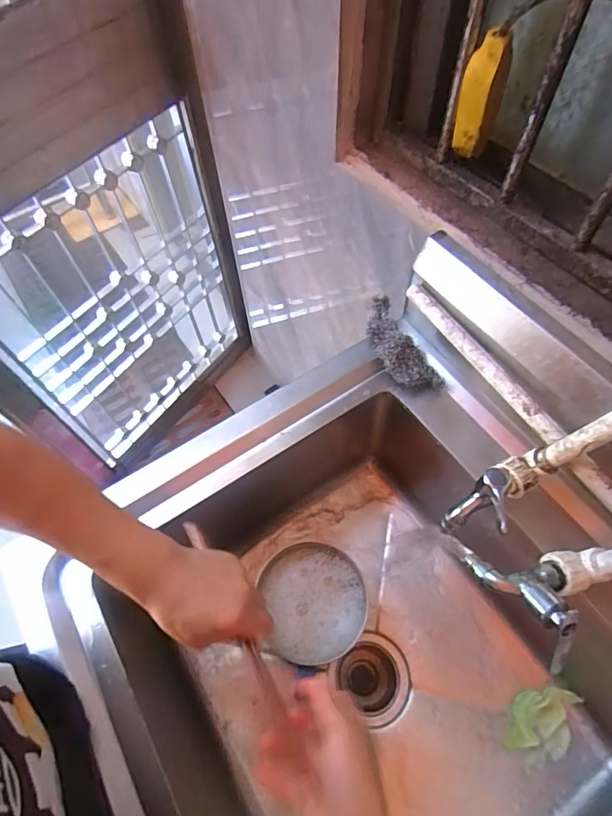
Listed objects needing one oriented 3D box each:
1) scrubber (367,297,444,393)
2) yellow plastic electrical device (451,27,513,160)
[{"bbox_3d":[0.114,-0.083,0.587,0.059,0.049,0.147,-24,62,-12],"label":"scrubber"},{"bbox_3d":[0.195,-0.345,0.510,0.044,0.117,0.035,21,62,13],"label":"yellow plastic electrical device"}]

